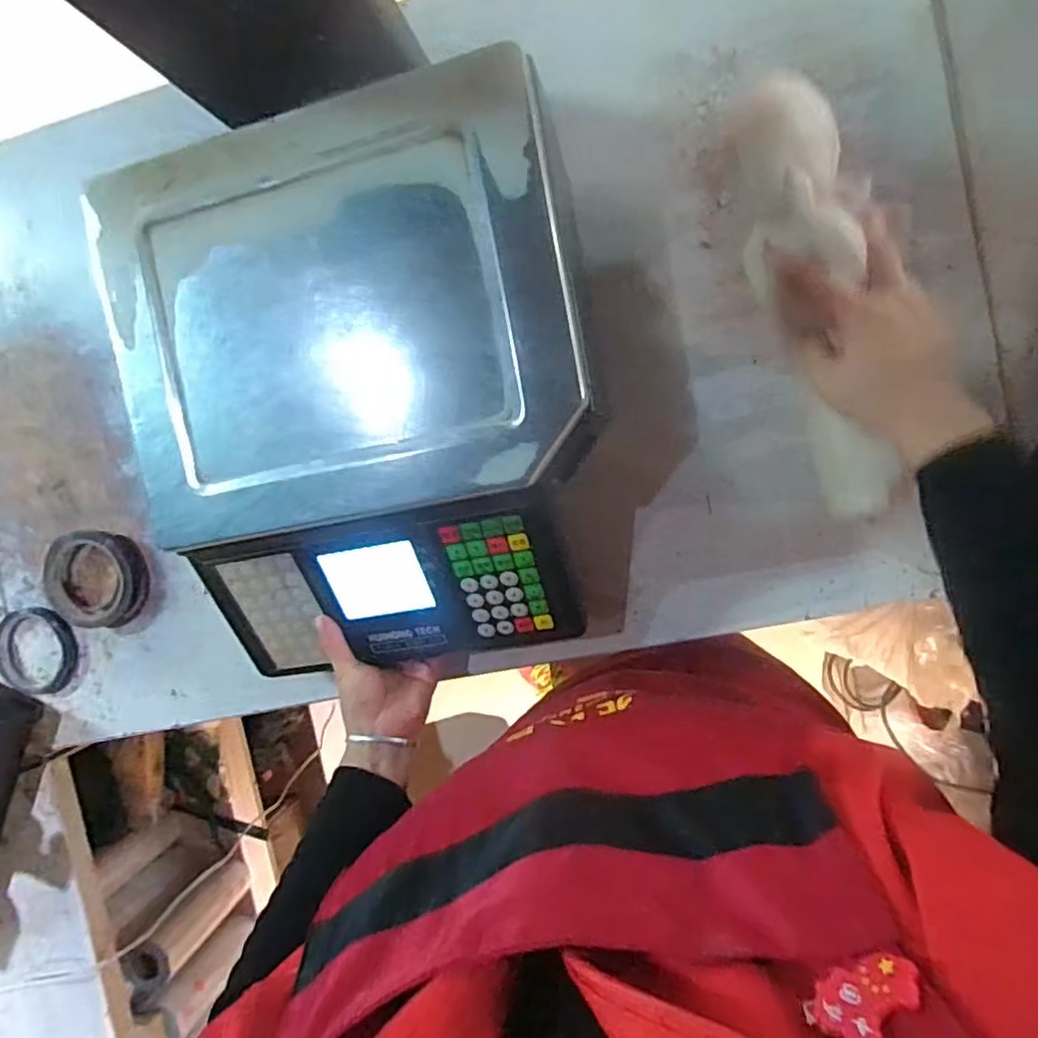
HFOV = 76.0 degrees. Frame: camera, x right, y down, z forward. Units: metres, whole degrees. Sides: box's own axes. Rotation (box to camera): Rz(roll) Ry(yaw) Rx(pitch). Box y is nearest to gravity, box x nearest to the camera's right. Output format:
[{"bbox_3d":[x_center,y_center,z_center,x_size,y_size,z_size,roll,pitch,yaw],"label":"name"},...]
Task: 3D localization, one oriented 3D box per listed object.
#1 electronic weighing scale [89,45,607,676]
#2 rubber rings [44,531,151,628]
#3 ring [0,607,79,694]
[{"bbox_3d":[-0.116,-0.083,0.528,0.350,0.118,0.414,-9,93,9],"label":"electronic weighing scale"},{"bbox_3d":[-0.438,0.065,0.693,0.107,0.022,0.100,1,94,8],"label":"rubber rings"},{"bbox_3d":[-0.526,0.142,0.716,0.097,0.019,0.089,1,94,8],"label":"ring"}]

